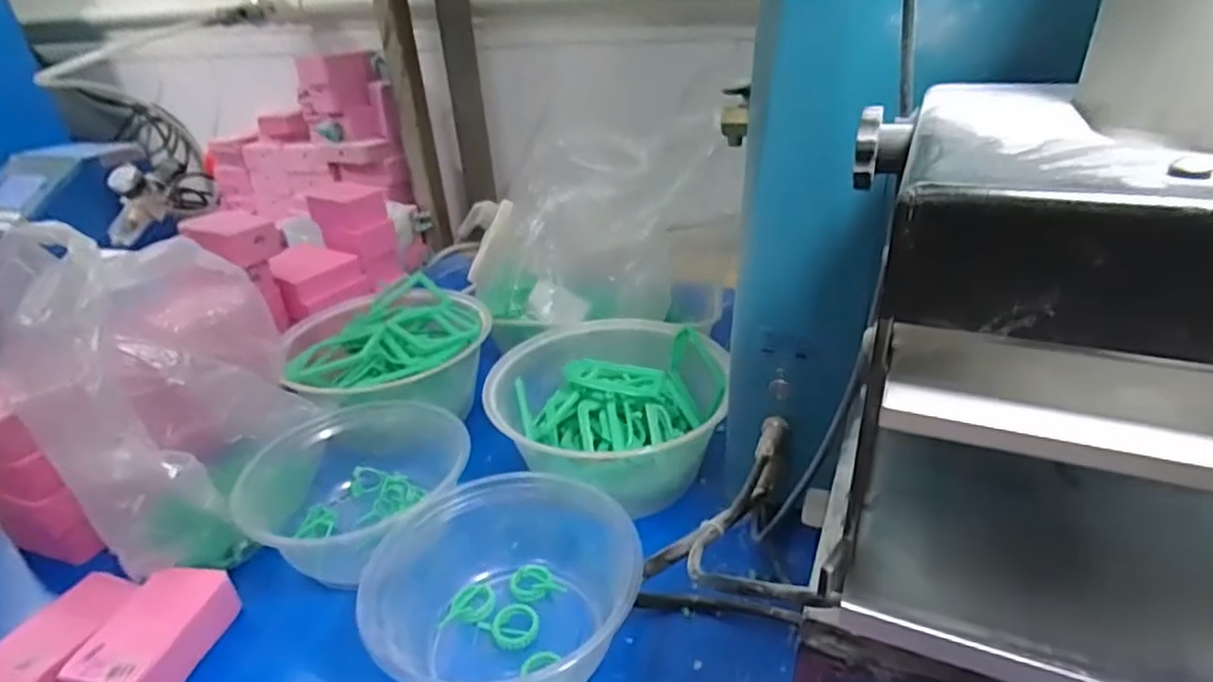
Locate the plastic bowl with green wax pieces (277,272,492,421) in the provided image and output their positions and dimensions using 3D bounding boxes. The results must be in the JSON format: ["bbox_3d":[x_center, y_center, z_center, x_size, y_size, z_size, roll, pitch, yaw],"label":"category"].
[{"bbox_3d":[-0.176,0.009,0.531,0.149,0.067,0.154,-3,29,2],"label":"plastic bowl with green wax pieces"}]

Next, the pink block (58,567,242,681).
[{"bbox_3d":[-0.243,0.162,0.350,0.050,0.030,0.079,3,29,14],"label":"pink block"}]

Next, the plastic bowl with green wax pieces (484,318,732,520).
[{"bbox_3d":[0.001,0.046,0.460,0.145,0.073,0.134,-3,29,2],"label":"plastic bowl with green wax pieces"}]

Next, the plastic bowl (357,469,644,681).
[{"bbox_3d":[-0.052,0.132,0.342,0.133,0.060,0.116,-12,29,-14],"label":"plastic bowl"}]

